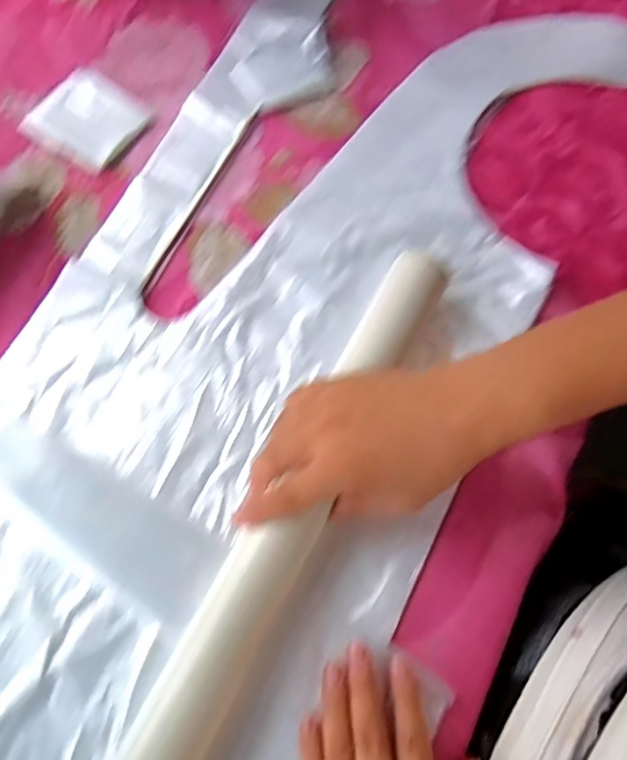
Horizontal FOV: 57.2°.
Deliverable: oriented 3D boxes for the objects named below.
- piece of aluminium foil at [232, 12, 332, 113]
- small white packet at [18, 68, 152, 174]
[{"bbox_3d":[-0.027,-0.265,0.473,0.080,0.014,0.085,-13,71,-3],"label":"piece of aluminium foil"},{"bbox_3d":[-0.183,-0.211,0.461,0.084,0.004,0.075,36,75,13],"label":"small white packet"}]

